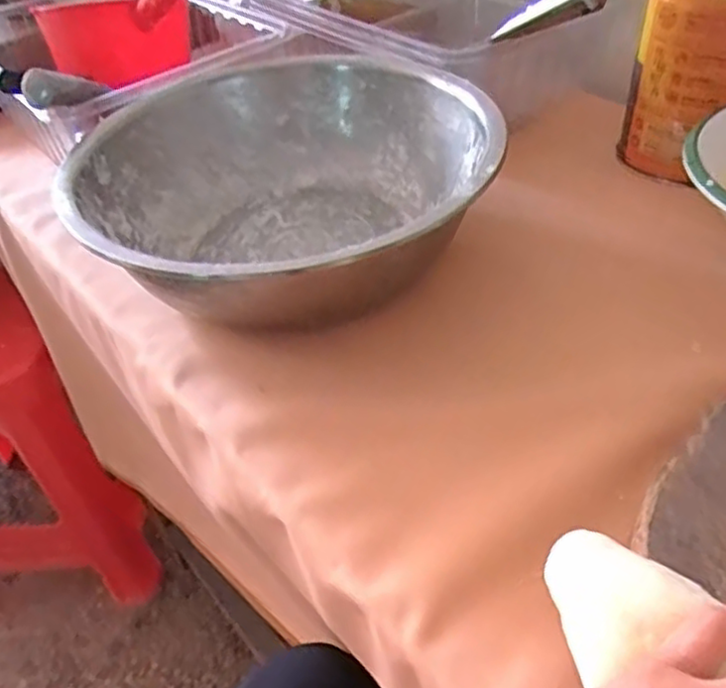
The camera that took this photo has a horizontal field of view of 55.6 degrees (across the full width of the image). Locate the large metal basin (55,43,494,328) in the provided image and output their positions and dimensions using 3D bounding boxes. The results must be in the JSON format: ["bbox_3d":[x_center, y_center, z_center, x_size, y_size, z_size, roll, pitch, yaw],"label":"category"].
[{"bbox_3d":[-0.065,-0.127,0.580,0.322,0.115,0.309,-3,41,3],"label":"large metal basin"}]

